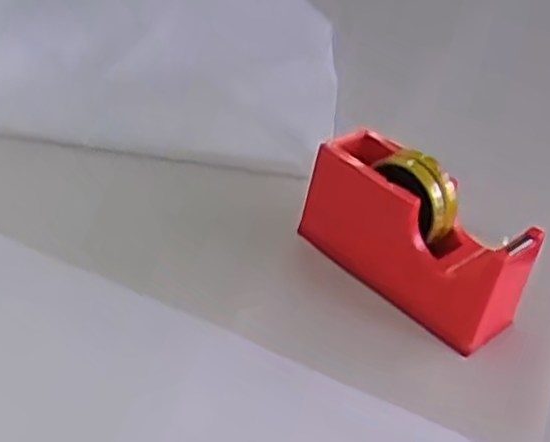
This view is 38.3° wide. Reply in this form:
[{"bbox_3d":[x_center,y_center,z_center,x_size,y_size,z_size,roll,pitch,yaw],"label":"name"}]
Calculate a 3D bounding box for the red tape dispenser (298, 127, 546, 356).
[{"bbox_3d":[0.128,0.018,0.727,0.076,0.126,0.217,-23,45,-36],"label":"red tape dispenser"}]

